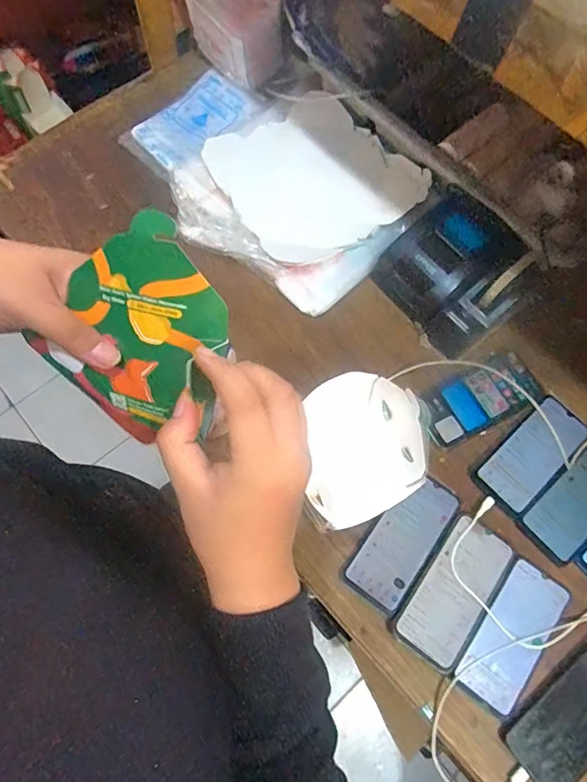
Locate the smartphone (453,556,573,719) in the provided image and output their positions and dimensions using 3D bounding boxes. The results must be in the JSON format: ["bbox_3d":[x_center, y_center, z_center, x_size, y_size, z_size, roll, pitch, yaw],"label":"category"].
[{"bbox_3d":[0.252,0.280,0.555,0.073,0.011,0.161,36,73,9],"label":"smartphone"}]

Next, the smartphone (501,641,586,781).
[{"bbox_3d":[0.310,0.350,0.525,0.166,0.013,0.082,-36,77,-14],"label":"smartphone"}]

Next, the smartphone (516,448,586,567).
[{"bbox_3d":[0.354,0.136,0.599,0.156,0.005,0.075,-40,78,-15],"label":"smartphone"}]

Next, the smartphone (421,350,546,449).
[{"bbox_3d":[0.250,0.009,0.646,0.160,0.016,0.074,-27,75,-12],"label":"smartphone"}]

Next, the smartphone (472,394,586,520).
[{"bbox_3d":[0.308,0.080,0.619,0.163,0.007,0.075,-40,77,-15],"label":"smartphone"}]

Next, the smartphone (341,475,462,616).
[{"bbox_3d":[0.133,0.178,0.587,0.074,0.005,0.165,37,73,9],"label":"smartphone"}]

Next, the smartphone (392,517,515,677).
[{"bbox_3d":[0.188,0.233,0.568,0.082,0.006,0.166,36,73,9],"label":"smartphone"}]

